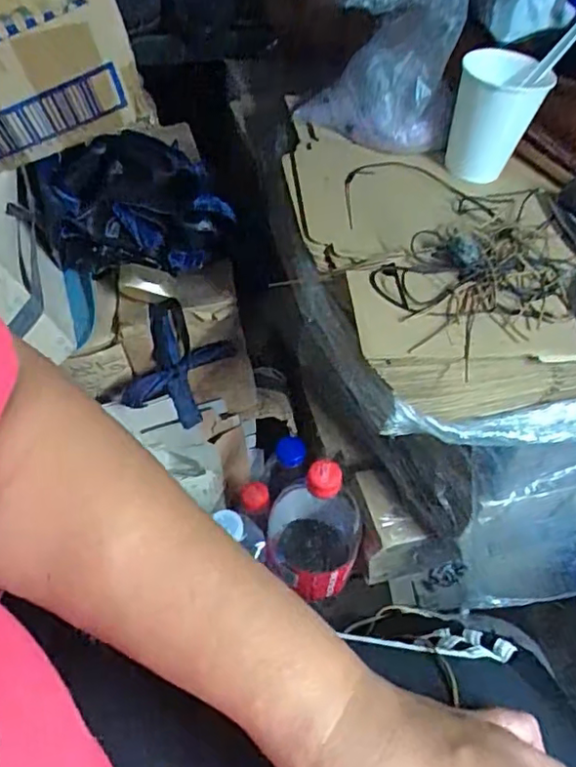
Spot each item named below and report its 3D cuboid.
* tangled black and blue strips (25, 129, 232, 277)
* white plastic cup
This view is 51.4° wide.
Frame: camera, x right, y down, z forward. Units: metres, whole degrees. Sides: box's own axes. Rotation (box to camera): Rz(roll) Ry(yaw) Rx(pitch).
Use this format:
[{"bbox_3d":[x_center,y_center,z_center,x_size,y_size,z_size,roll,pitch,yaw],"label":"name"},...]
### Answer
[{"bbox_3d":[-0.135,-0.155,0.528,0.160,0.115,0.053,-5,51,-7],"label":"tangled black and blue strips"},{"bbox_3d":[0.173,-0.223,0.506,0.067,0.088,0.063,2,50,-2],"label":"white plastic cup"}]

